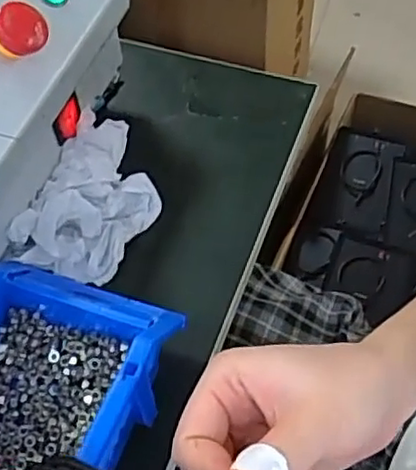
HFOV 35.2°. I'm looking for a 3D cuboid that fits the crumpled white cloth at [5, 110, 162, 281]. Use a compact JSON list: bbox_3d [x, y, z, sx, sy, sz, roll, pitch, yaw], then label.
[{"bbox_3d":[-0.073,-0.024,0.442,0.075,0.020,0.114,32,65,-14],"label":"crumpled white cloth"}]

